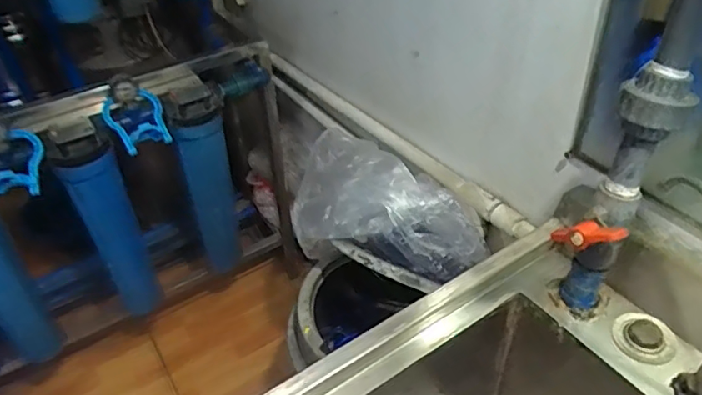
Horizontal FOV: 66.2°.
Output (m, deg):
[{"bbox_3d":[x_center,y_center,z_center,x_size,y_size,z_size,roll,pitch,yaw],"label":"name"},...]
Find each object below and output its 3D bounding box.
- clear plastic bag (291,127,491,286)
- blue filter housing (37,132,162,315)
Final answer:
[{"bbox_3d":[0.045,0.024,0.976,0.374,0.169,0.184,20,46,25],"label":"clear plastic bag"},{"bbox_3d":[-0.598,0.112,1.387,0.116,0.814,0.104,-25,65,-24],"label":"blue filter housing"}]

